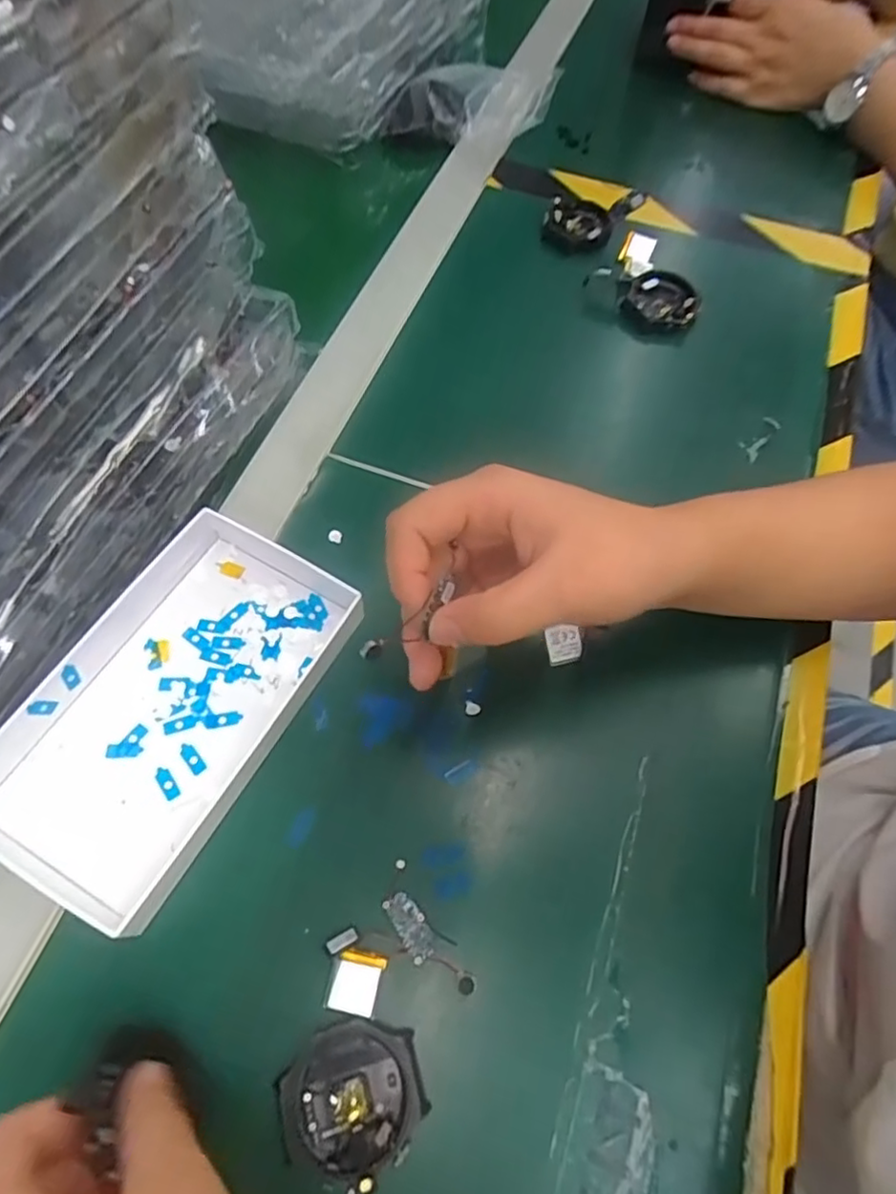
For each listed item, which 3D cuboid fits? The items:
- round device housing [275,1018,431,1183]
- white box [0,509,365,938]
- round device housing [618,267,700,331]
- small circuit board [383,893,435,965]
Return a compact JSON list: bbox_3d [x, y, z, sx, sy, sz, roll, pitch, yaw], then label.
[{"bbox_3d":[-0.038,0.190,0.241,0.054,0.013,0.046,-14,64,-8],"label":"round device housing"},{"bbox_3d":[-0.126,0.044,0.300,0.099,0.030,0.180,27,66,12],"label":"white box"},{"bbox_3d":[0.148,-0.209,0.444,0.052,0.012,0.047,5,63,1],"label":"round device housing"},{"bbox_3d":[-0.016,0.141,0.271,0.012,0.004,0.028,-30,68,-15],"label":"small circuit board"}]

